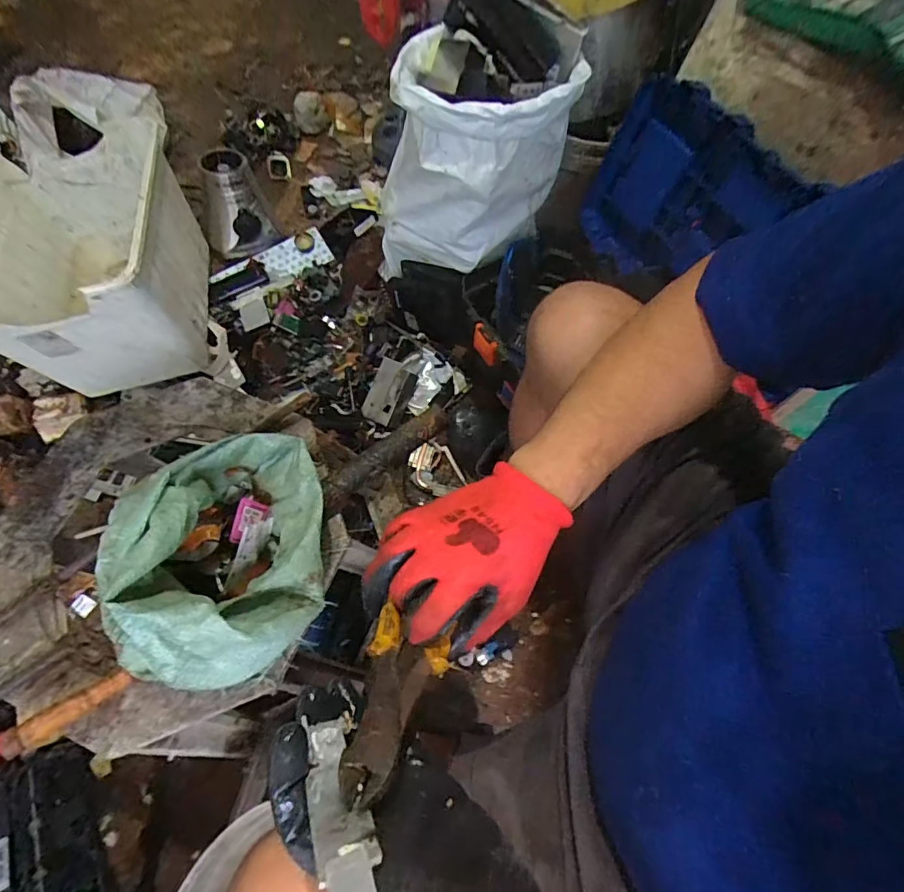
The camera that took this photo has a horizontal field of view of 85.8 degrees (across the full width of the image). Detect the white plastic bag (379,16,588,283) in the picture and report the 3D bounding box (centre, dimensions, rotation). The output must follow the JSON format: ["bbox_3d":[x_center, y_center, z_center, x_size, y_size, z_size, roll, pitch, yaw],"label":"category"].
[{"bbox_3d":[0.024,-0.472,0.823,0.300,0.307,0.222,20,70,9],"label":"white plastic bag"}]

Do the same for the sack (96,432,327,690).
[{"bbox_3d":[-0.204,0.091,0.458,0.157,0.131,0.230,-14,69,-4],"label":"sack"}]

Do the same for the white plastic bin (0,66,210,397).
[{"bbox_3d":[-0.665,-0.356,0.922,0.319,0.248,0.444,-13,68,-4],"label":"white plastic bin"}]

